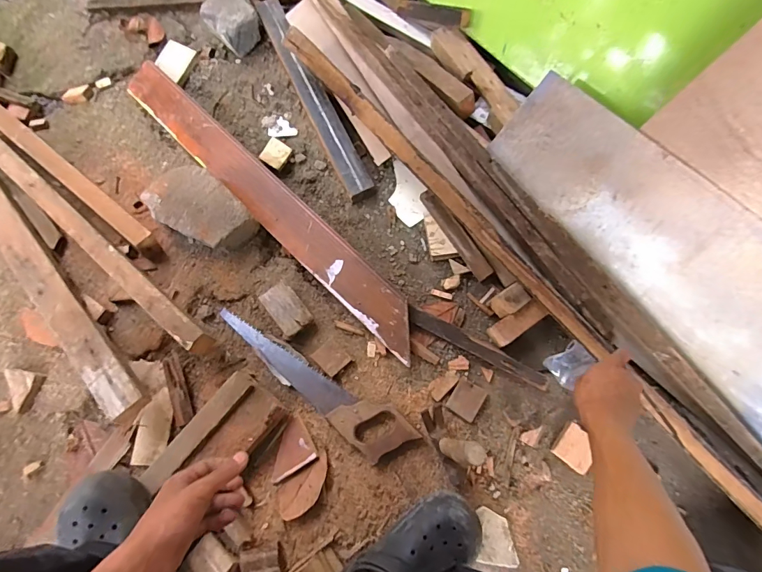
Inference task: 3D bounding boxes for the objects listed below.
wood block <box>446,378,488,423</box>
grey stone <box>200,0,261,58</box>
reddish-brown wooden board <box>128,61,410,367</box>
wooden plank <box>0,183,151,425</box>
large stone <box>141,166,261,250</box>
[{"bbox_3d":[0.150,0.199,0.699,0.054,0.021,0.058,32,75,11],"label":"wood block"},{"bbox_3d":[-0.349,-0.613,0.939,0.115,0.094,0.125,-24,75,-7],"label":"grey stone"},{"bbox_3d":[-0.243,-0.189,0.816,0.859,0.026,0.093,43,99,15],"label":"reddish-brown wooden board"},{"bbox_3d":[-0.683,-0.062,0.773,0.075,0.035,0.804,-43,73,-5],"label":"wooden plank"},{"bbox_3d":[-0.353,-0.142,0.794,0.206,0.080,0.132,38,76,10],"label":"large stone"}]

